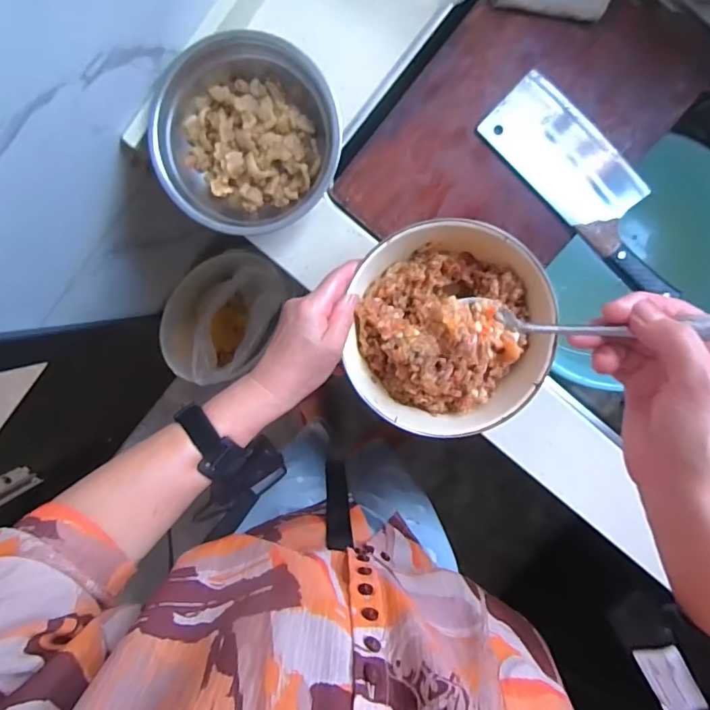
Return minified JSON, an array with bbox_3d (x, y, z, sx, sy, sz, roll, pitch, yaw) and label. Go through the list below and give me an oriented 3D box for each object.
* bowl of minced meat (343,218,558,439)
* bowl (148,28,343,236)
[{"bbox_3d":[0.093,-0.027,0.488,0.184,0.078,0.194,0,98,2],"label":"bowl of minced meat"},{"bbox_3d":[-0.107,-0.214,0.490,0.179,0.059,0.174,0,98,2],"label":"bowl"}]

